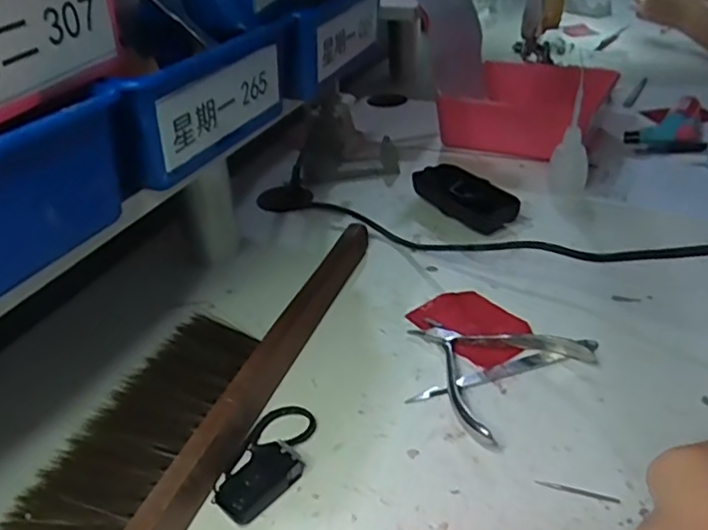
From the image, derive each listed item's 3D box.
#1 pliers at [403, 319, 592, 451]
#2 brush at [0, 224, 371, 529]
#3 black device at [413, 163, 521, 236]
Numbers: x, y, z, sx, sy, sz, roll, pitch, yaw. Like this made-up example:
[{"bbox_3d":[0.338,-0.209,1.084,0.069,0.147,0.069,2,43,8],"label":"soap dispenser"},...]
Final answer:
[{"bbox_3d":[0.083,0.059,0.396,0.105,0.014,0.104,-26,39,-30],"label":"pliers"},{"bbox_3d":[-0.092,0.067,0.393,0.093,0.029,0.351,7,35,17],"label":"brush"},{"bbox_3d":[0.104,-0.063,0.569,0.048,0.028,0.116,-19,35,-21],"label":"black device"}]

